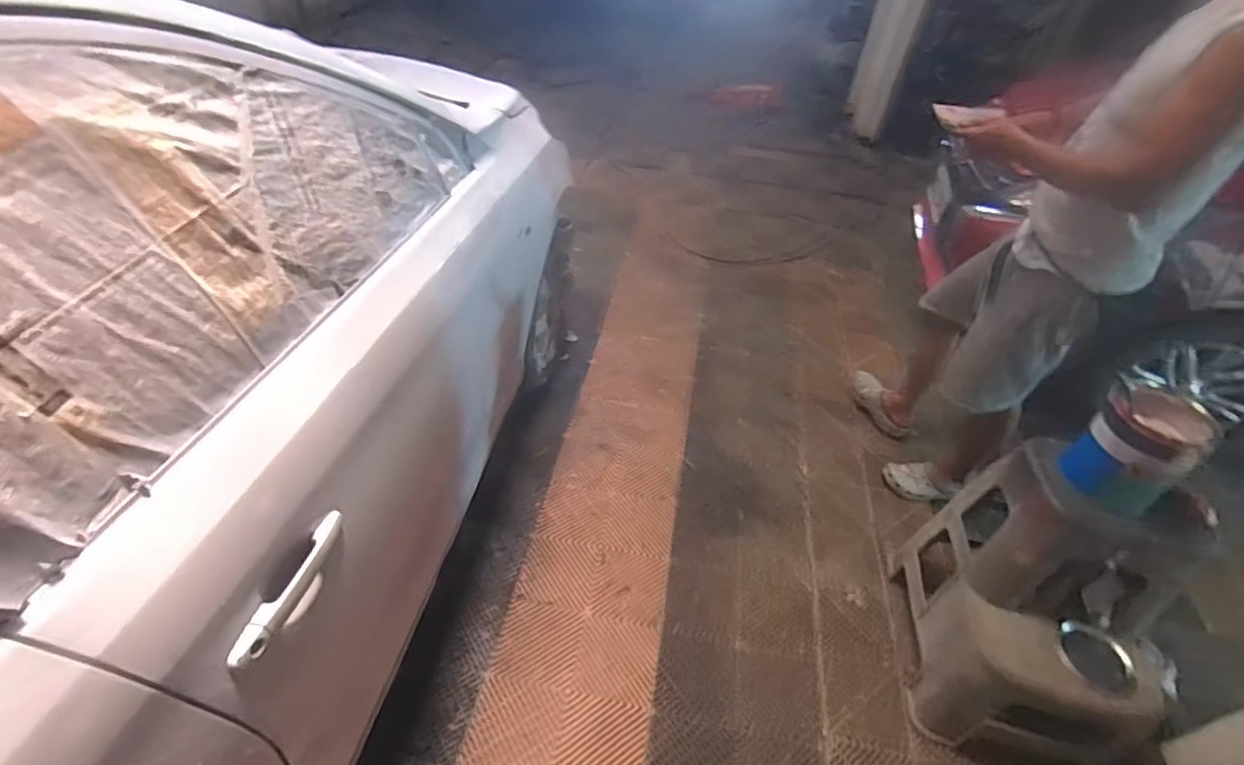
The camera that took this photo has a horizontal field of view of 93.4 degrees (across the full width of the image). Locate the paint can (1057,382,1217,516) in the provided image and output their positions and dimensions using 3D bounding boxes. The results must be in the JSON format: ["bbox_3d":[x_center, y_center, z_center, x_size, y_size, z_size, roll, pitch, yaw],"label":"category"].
[{"bbox_3d":[0.997,0.113,1.133,0.177,0.215,0.165,4,43,-3],"label":"paint can"}]

